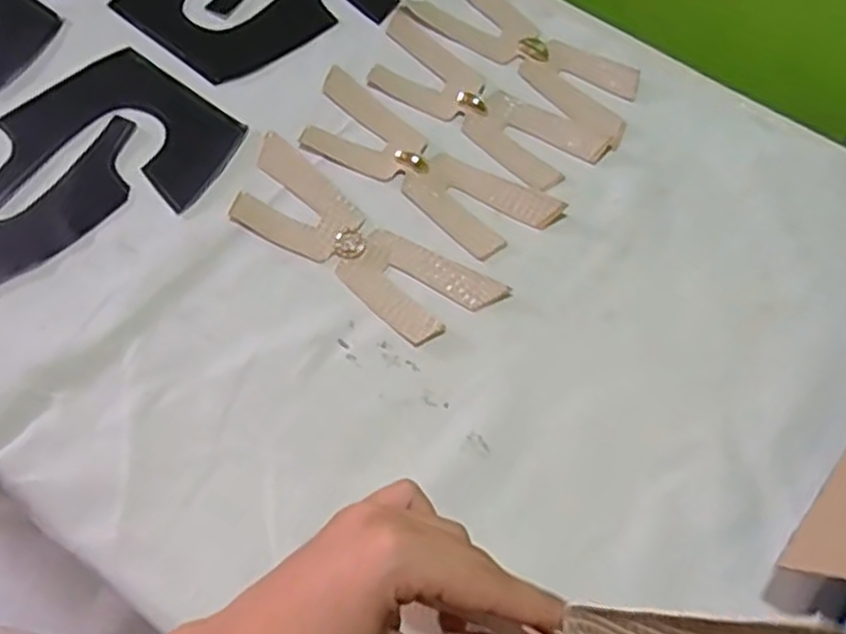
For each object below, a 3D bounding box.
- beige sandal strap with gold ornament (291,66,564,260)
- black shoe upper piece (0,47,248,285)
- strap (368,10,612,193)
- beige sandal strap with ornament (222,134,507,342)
[{"bbox_3d":[-0.004,-0.123,0.630,0.230,0.007,0.076,34,69,15],"label":"beige sandal strap with gold ornament"},{"bbox_3d":[-0.298,-0.130,0.638,0.266,0.008,0.174,-27,68,-12],"label":"black shoe upper piece"},{"bbox_3d":[0.044,-0.183,0.661,0.226,0.009,0.075,38,70,16],"label":"strap"},{"bbox_3d":[-0.054,-0.057,0.599,0.230,0.005,0.076,35,69,15],"label":"beige sandal strap with ornament"}]

